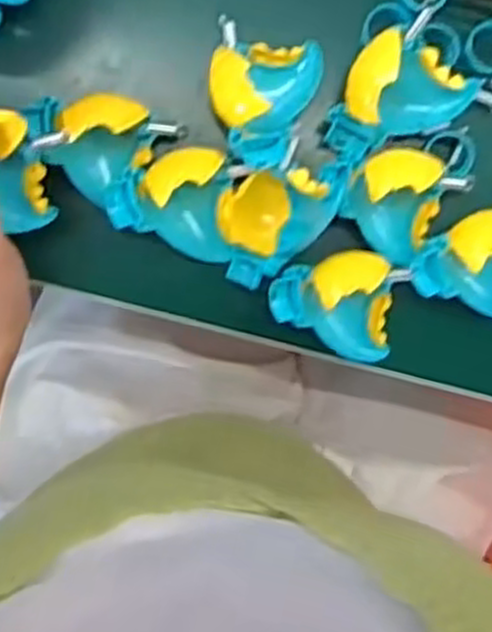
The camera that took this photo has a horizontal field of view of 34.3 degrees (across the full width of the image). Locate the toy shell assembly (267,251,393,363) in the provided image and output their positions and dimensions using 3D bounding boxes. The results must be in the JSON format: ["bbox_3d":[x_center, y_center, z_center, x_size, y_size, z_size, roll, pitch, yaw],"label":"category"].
[{"bbox_3d":[0.045,-0.004,0.413,0.063,0.027,0.057,-1,95,-2],"label":"toy shell assembly"}]

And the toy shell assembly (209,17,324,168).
[{"bbox_3d":[0.008,-0.112,0.407,0.054,0.033,0.070,12,95,-3],"label":"toy shell assembly"}]

